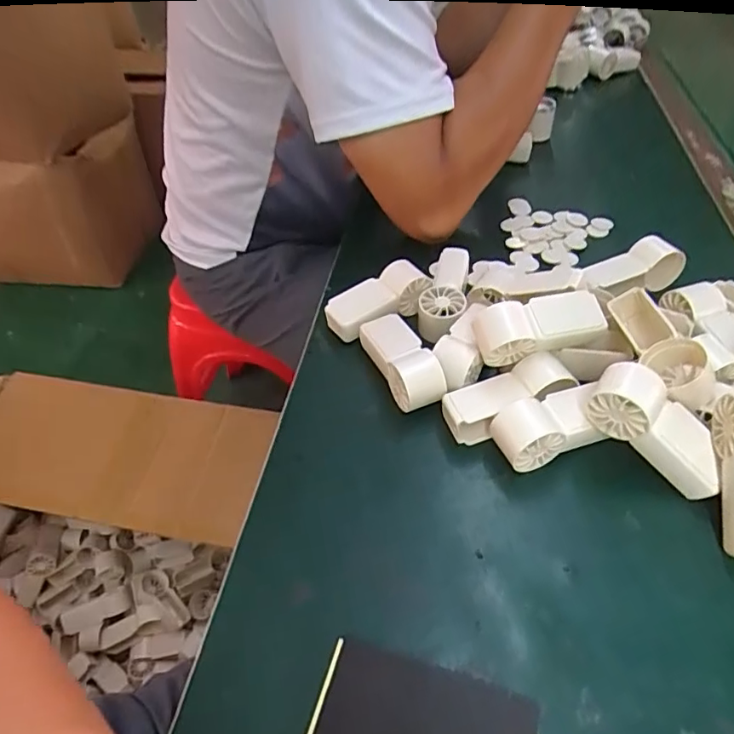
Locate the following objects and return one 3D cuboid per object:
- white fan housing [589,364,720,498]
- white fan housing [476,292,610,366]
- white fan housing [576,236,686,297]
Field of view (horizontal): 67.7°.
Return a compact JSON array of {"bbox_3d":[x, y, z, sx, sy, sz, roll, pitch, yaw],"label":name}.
[{"bbox_3d":[0.185,0.041,0.351,0.092,0.032,0.039,47,59,6],"label":"white fan housing"},{"bbox_3d":[0.123,-0.026,0.401,0.092,0.045,0.036,-11,45,-9],"label":"white fan housing"},{"bbox_3d":[0.239,-0.088,0.496,0.097,0.041,0.040,-11,45,-8],"label":"white fan housing"}]

